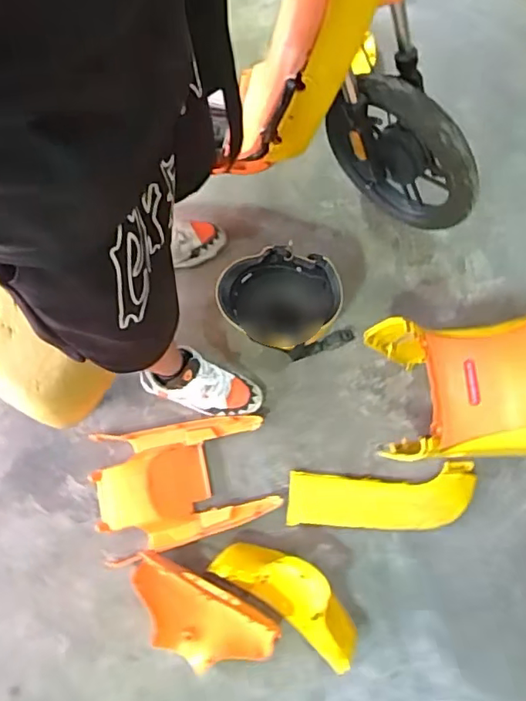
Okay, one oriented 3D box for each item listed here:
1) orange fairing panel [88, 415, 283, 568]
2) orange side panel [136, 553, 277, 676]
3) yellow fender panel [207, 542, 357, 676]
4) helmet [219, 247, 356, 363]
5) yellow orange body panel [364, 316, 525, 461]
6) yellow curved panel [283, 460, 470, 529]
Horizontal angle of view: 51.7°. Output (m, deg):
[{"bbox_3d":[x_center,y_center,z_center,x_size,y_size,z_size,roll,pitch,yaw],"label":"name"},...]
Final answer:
[{"bbox_3d":[-0.161,0.267,1.128,0.362,0.054,0.250,-13,72,-3],"label":"orange fairing panel"},{"bbox_3d":[-0.126,0.521,1.037,0.296,0.088,0.158,25,74,9],"label":"orange side panel"},{"bbox_3d":[0.055,0.460,1.031,0.301,0.107,0.126,36,76,12],"label":"yellow fender panel"},{"bbox_3d":[0.039,-0.105,1.192,0.248,0.135,0.237,0,72,1],"label":"helmet"},{"bbox_3d":[0.440,0.052,0.999,0.441,0.206,0.268,-12,66,34],"label":"yellow orange body panel"},{"bbox_3d":[0.243,0.304,1.124,0.379,0.034,0.127,-1,72,0],"label":"yellow curved panel"}]

